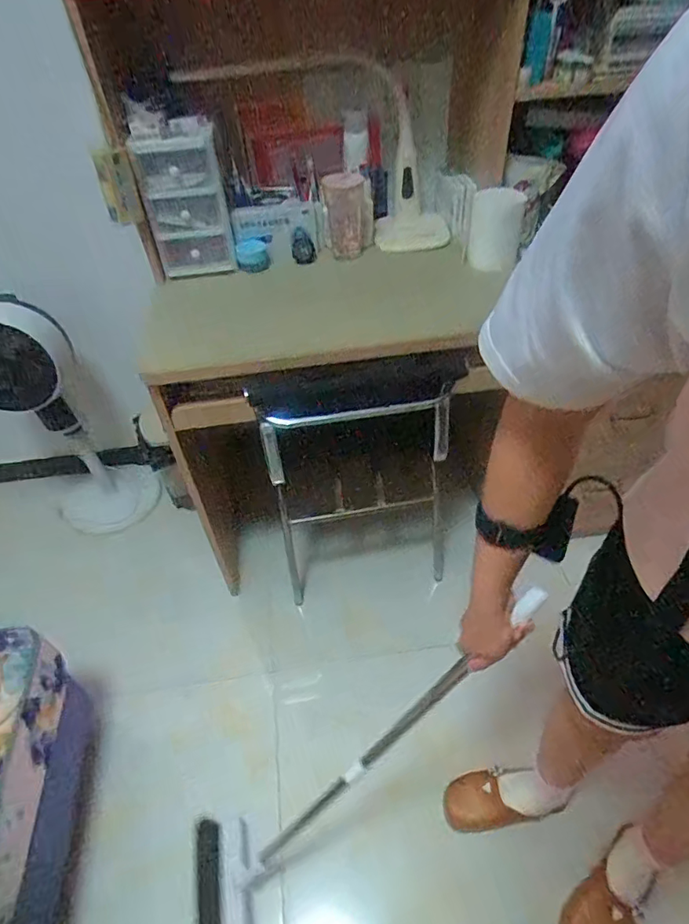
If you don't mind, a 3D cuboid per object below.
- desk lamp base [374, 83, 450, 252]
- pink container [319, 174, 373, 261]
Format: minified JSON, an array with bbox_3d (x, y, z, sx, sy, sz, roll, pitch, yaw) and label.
[{"bbox_3d":[0.144,-0.613,1.089,0.157,0.260,0.212,0,45,5],"label":"desk lamp base"},{"bbox_3d":[0.010,-0.528,1.086,0.101,0.152,0.098,-2,45,3],"label":"pink container"}]

